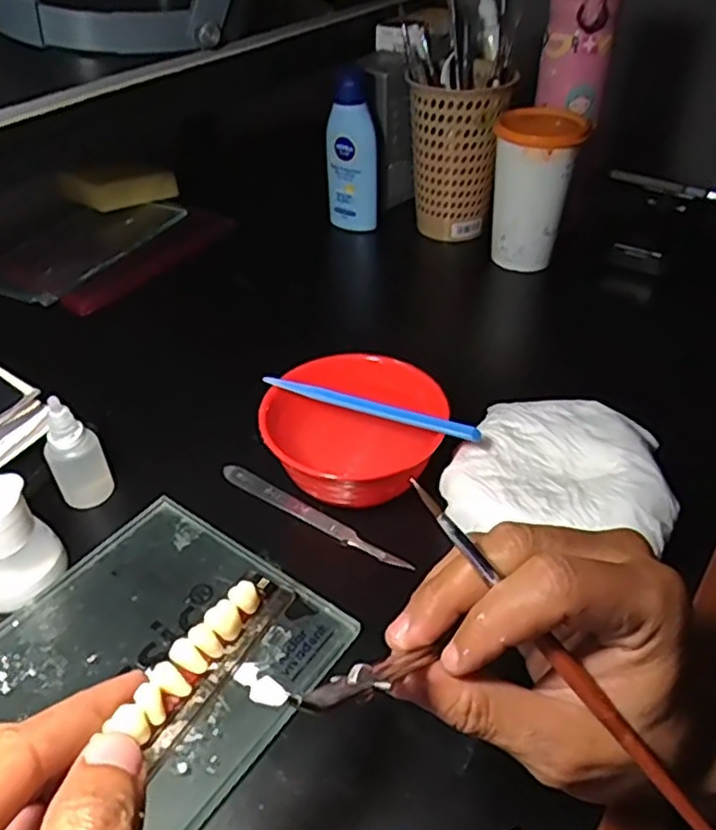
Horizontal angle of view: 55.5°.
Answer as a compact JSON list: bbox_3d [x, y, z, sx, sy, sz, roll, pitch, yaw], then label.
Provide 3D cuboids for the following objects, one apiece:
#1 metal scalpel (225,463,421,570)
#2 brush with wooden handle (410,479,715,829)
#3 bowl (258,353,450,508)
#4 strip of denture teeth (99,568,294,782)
[{"bbox_3d":[-0.029,0.061,0.412,0.137,0.009,0.012,24,46,26],"label":"metal scalpel"},{"bbox_3d":[0.075,0.091,0.224,0.005,0.005,0.177,-37,84,-34],"label":"brush with wooden handle"},{"bbox_3d":[-0.003,0.009,0.426,0.107,0.045,0.095,0,41,0],"label":"bowl"},{"bbox_3d":[-0.044,0.072,0.205,0.018,0.008,0.063,23,45,22],"label":"strip of denture teeth"}]

